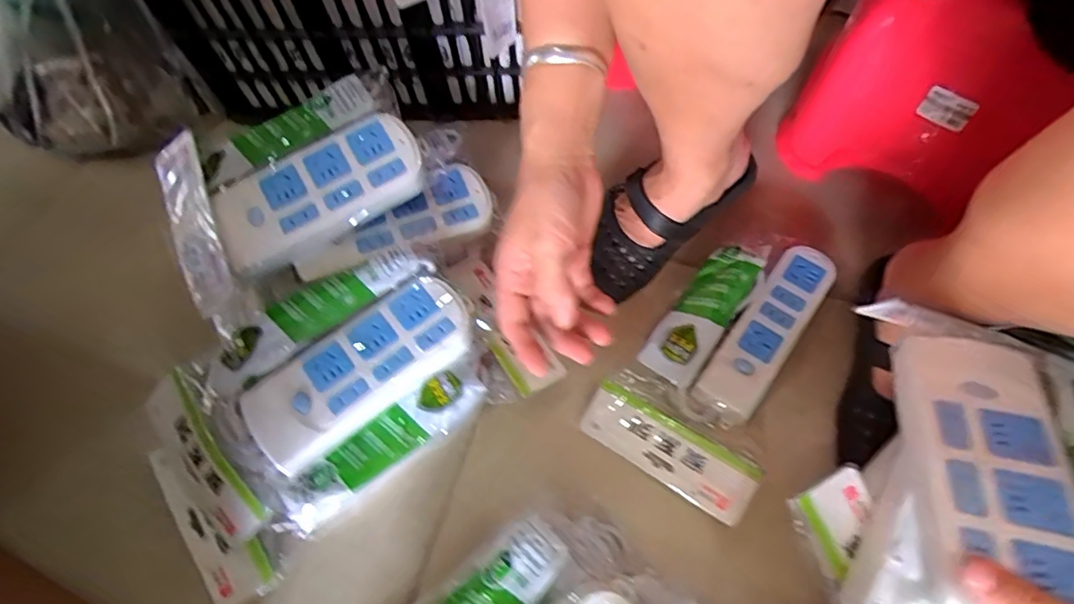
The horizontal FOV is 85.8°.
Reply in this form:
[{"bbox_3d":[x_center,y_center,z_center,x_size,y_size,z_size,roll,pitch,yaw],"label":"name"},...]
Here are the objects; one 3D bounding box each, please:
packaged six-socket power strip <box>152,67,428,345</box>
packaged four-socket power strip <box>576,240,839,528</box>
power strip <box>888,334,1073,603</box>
[{"bbox_3d":[-0.213,-0.104,0.512,0.229,0.041,0.150,-29,81,-10],"label":"packaged six-socket power strip"},{"bbox_3d":[0.179,0.042,0.545,0.150,0.042,0.273,31,67,17],"label":"packaged four-socket power strip"},{"bbox_3d":[0.258,0.100,0.336,0.076,0.027,0.190,16,50,12],"label":"power strip"}]

